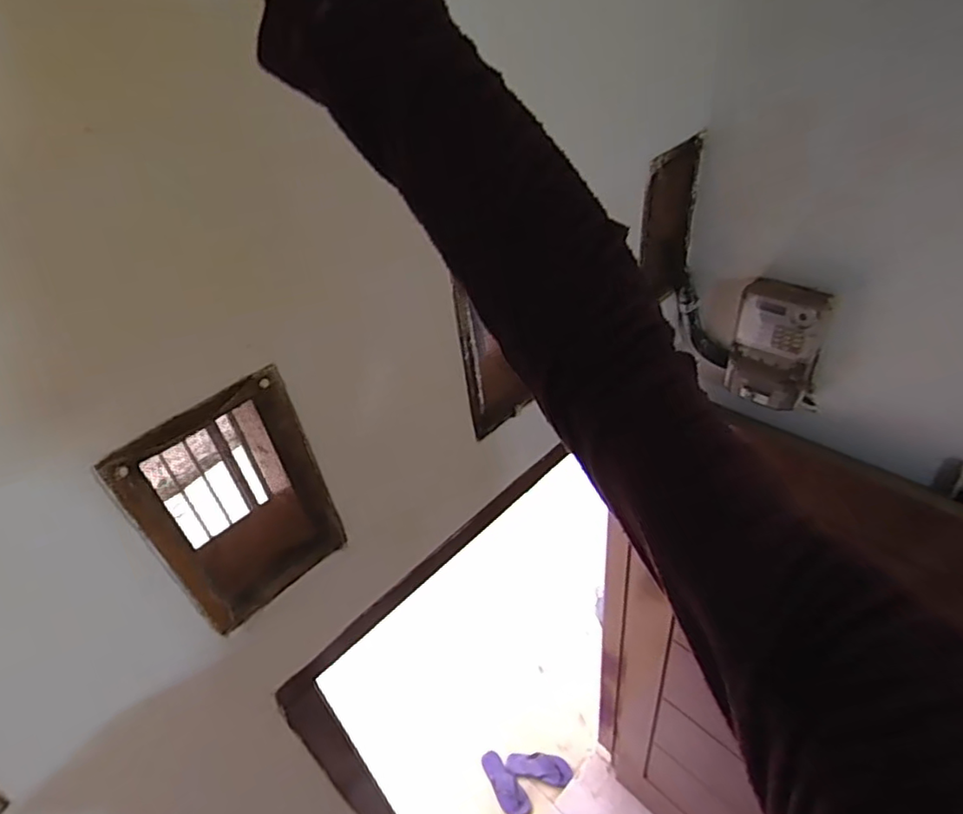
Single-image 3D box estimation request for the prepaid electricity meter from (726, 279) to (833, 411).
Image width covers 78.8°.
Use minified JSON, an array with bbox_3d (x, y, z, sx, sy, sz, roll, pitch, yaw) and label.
[{"bbox_3d":[0.465,-0.091,0.928,0.071,0.198,0.129,-32,45,-27],"label":"prepaid electricity meter"}]

